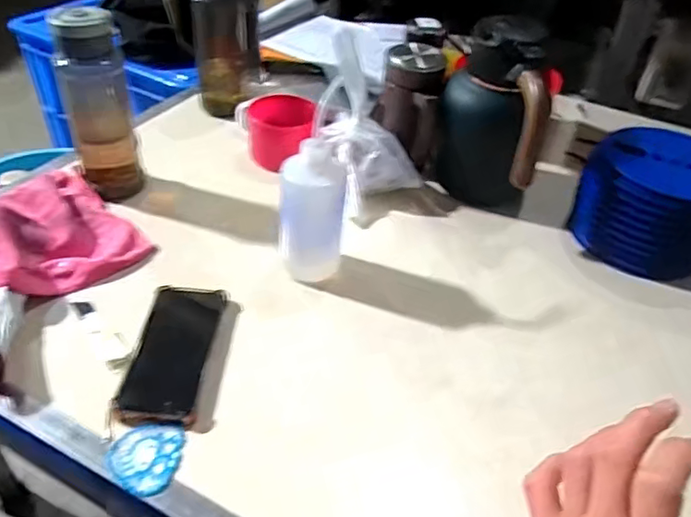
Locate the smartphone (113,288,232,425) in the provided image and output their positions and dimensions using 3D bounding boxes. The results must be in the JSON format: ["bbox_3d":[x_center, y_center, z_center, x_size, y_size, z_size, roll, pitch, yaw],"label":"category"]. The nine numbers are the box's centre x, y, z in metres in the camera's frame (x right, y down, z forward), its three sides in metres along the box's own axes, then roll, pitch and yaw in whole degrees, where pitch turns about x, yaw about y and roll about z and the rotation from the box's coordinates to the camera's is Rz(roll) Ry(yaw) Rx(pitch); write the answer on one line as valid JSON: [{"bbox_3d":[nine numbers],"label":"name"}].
[{"bbox_3d":[-0.166,0.087,0.557,0.070,0.015,0.160,5,40,-2],"label":"smartphone"}]

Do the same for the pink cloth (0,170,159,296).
[{"bbox_3d":[-0.362,-0.029,0.637,0.195,0.053,0.226,36,48,29],"label":"pink cloth"}]

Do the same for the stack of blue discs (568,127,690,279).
[{"bbox_3d":[0.396,-0.073,0.736,0.176,0.126,0.156,25,45,21],"label":"stack of blue discs"}]

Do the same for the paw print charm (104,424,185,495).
[{"bbox_3d":[-0.169,0.168,0.477,0.060,0.007,0.062,2,41,-5],"label":"paw print charm"}]

